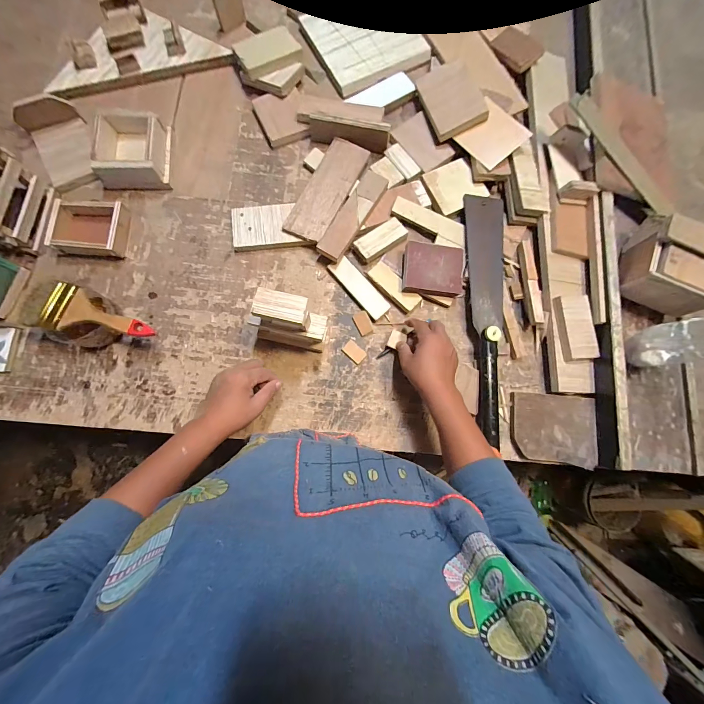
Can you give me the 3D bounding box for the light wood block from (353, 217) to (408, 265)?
[{"bbox_3d":[0.049,-0.197,0.549,0.092,0.023,0.044,-32,85,-8],"label":"light wood block"}]

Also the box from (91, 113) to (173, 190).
[{"bbox_3d":[-0.385,-0.360,0.547,0.109,0.052,0.131,-3,81,-4],"label":"box"}]

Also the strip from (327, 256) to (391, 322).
[{"bbox_3d":[0.013,-0.111,0.545,0.038,0.014,0.124,-41,86,-9],"label":"strip"}]

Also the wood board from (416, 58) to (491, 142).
[{"bbox_3d":[0.183,-0.473,0.578,0.095,0.013,0.143,-21,75,13],"label":"wood board"}]

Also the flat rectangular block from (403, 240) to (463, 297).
[{"bbox_3d":[0.140,-0.141,0.526,0.106,0.021,0.085,4,81,-3],"label":"flat rectangular block"}]

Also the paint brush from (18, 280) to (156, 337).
[{"bbox_3d":[-0.382,-0.058,0.459,0.173,0.025,0.069,10,79,0],"label":"paint brush"}]

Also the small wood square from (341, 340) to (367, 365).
[{"bbox_3d":[0.004,0.000,0.531,0.039,0.004,0.027,42,81,3],"label":"small wood square"}]

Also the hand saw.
[{"bbox_3d":[0.239,-0.074,0.526,0.071,0.023,0.434,2,81,-4],"label":"hand saw"}]

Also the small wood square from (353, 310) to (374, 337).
[{"bbox_3d":[0.020,-0.050,0.539,0.025,0.004,0.040,-25,84,-7],"label":"small wood square"}]

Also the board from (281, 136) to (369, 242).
[{"bbox_3d":[-0.043,-0.291,0.555,0.074,0.008,0.209,25,79,2],"label":"board"}]

